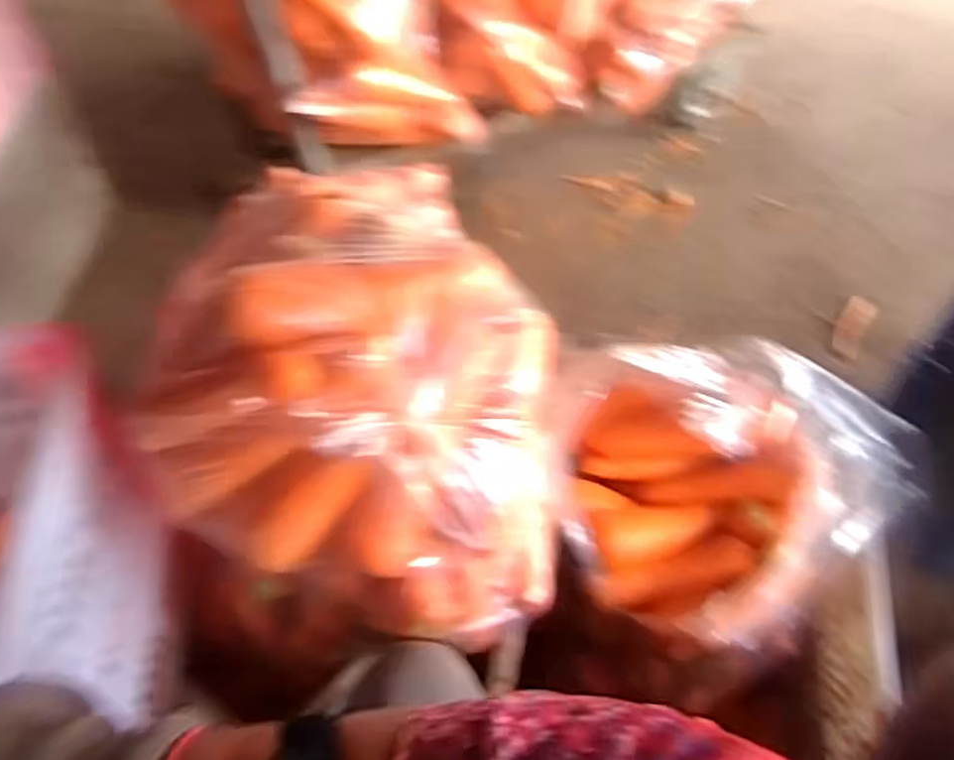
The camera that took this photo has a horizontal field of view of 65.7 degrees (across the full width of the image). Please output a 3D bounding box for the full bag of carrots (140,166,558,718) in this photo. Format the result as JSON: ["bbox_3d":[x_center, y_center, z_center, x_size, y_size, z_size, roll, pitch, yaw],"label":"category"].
[{"bbox_3d":[-0.070,0.031,0.582,0.275,0.289,0.270,5,51,4],"label":"full bag of carrots"}]

